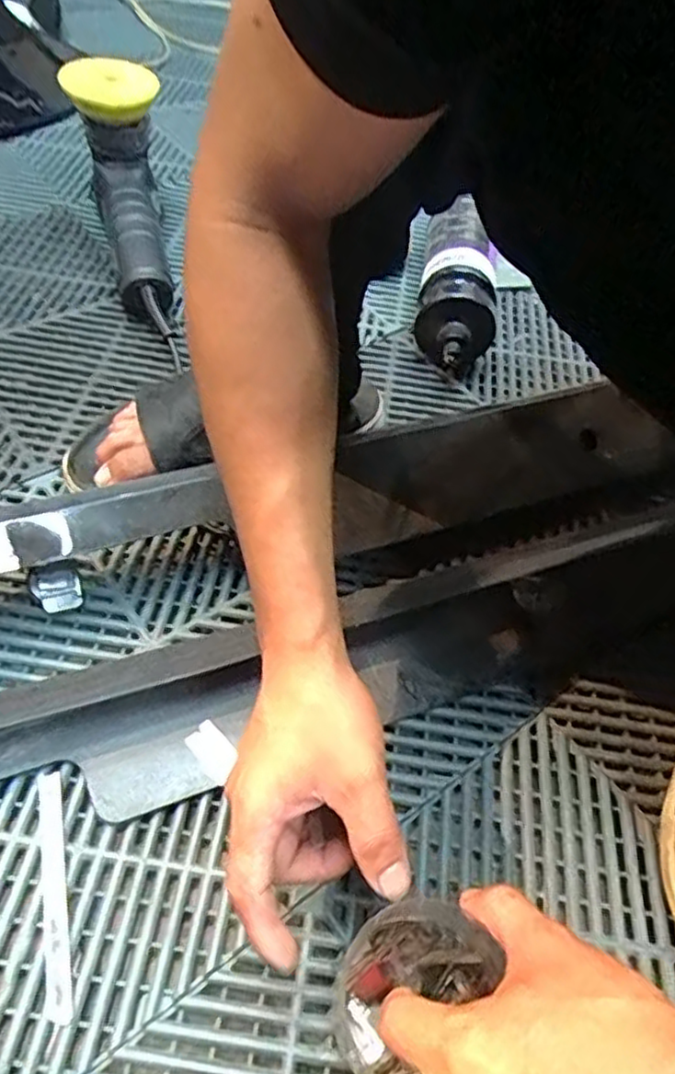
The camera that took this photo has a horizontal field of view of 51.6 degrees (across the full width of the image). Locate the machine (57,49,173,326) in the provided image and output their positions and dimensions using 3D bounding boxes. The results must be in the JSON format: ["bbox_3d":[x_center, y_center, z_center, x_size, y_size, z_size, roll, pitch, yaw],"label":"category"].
[{"bbox_3d":[-0.223,-0.372,0.748,0.087,0.114,0.318,-9,70,-13],"label":"machine"}]

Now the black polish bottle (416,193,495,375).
[{"bbox_3d":[0.127,-0.263,0.743,0.077,0.067,0.218,8,65,1],"label":"black polish bottle"}]

